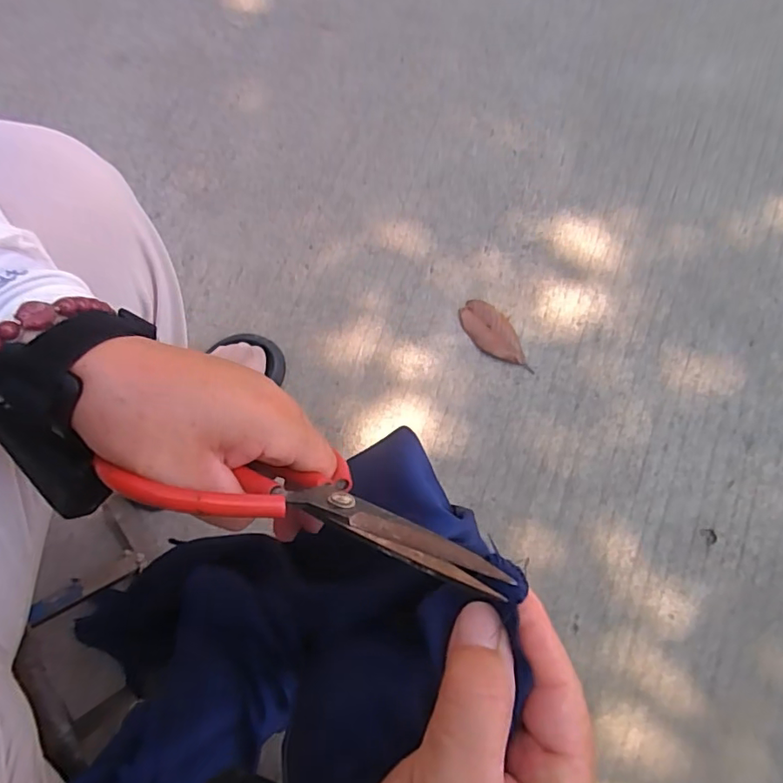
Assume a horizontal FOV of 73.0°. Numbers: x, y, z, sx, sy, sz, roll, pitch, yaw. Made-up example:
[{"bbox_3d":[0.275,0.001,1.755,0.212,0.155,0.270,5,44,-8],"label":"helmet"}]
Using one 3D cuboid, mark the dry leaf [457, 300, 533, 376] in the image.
[{"bbox_3d":[0.150,-0.078,0.763,0.060,0.009,0.127,-32,79,-5],"label":"dry leaf"}]

